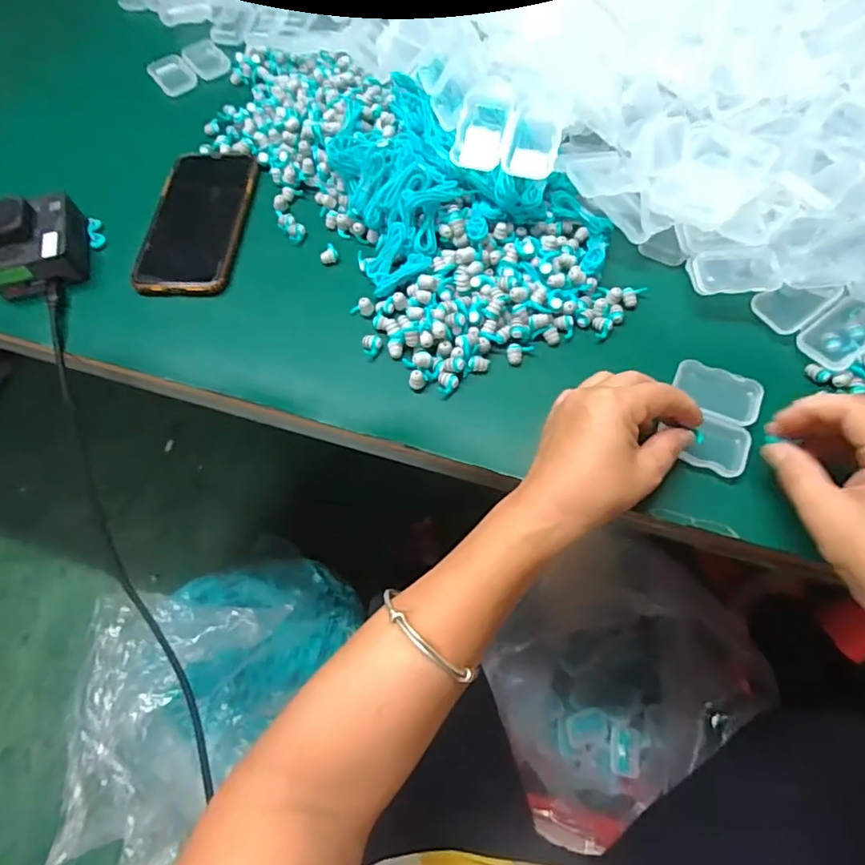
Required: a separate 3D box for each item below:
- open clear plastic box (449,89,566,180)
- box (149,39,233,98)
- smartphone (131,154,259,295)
[{"bbox_3d":[0.058,-0.221,0.411,0.075,0.022,0.058,21,96,10],"label":"open clear plastic box"},{"bbox_3d":[-0.258,-0.388,0.581,0.076,0.011,0.061,-30,66,-11],"label":"box"},{"bbox_3d":[-0.205,-0.184,0.478,0.086,0.013,0.159,2,64,5],"label":"smartphone"}]

